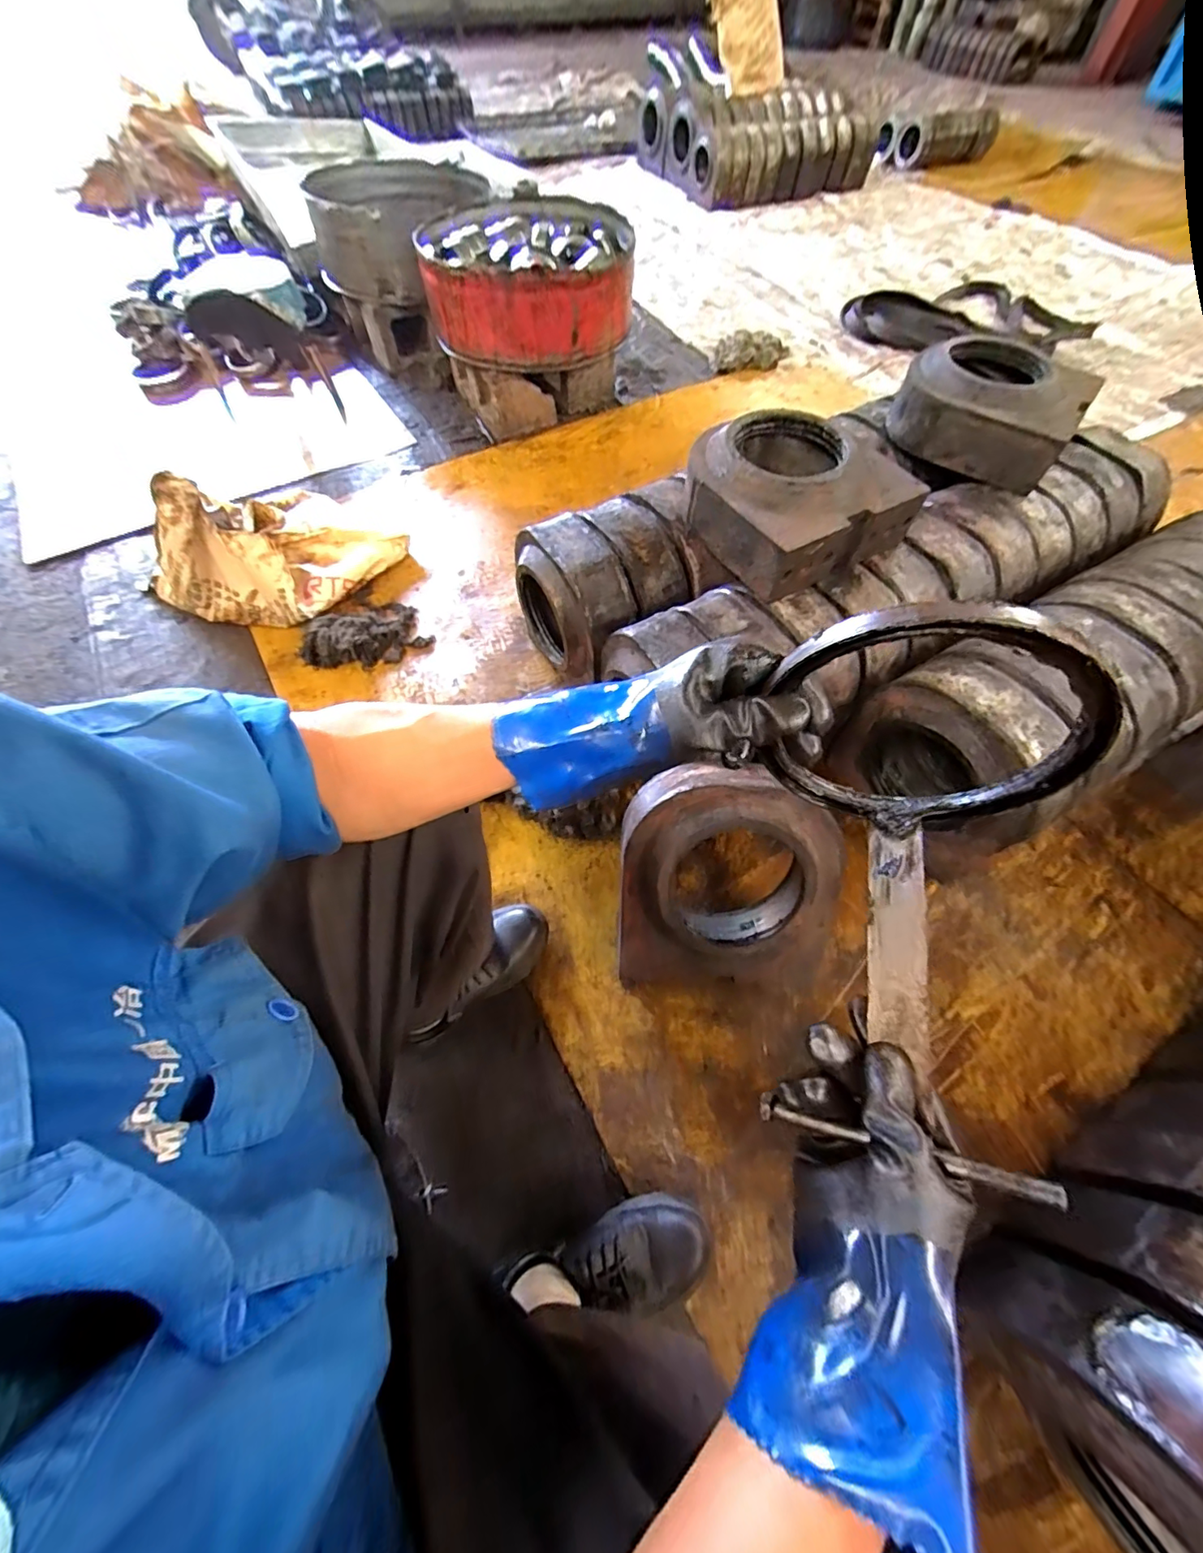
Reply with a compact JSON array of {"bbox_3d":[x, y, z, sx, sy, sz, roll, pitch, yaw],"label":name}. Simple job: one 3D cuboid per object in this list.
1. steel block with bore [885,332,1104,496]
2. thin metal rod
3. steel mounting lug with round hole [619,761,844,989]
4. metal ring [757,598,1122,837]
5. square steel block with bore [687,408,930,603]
[{"bbox_3d":[0.734,-0.706,0.993,0.302,0.118,0.270,34,64,18],"label":"steel block with bore"},{"bbox_3d":[0.175,0.223,0.315,0.159,0.008,0.013,-3,54,33],"label":"thin metal rod"},{"bbox_3d":[0.175,0.167,0.741,0.287,0.354,0.109,2,22,4],"label":"steel mounting lug with round hole"},{"bbox_3d":[0.209,-0.026,0.349,0.199,0.198,0.030,19,61,9],"label":"metal ring"},{"bbox_3d":[0.319,-0.475,0.865,0.316,0.114,0.300,-25,63,-15],"label":"square steel block with bore"}]

